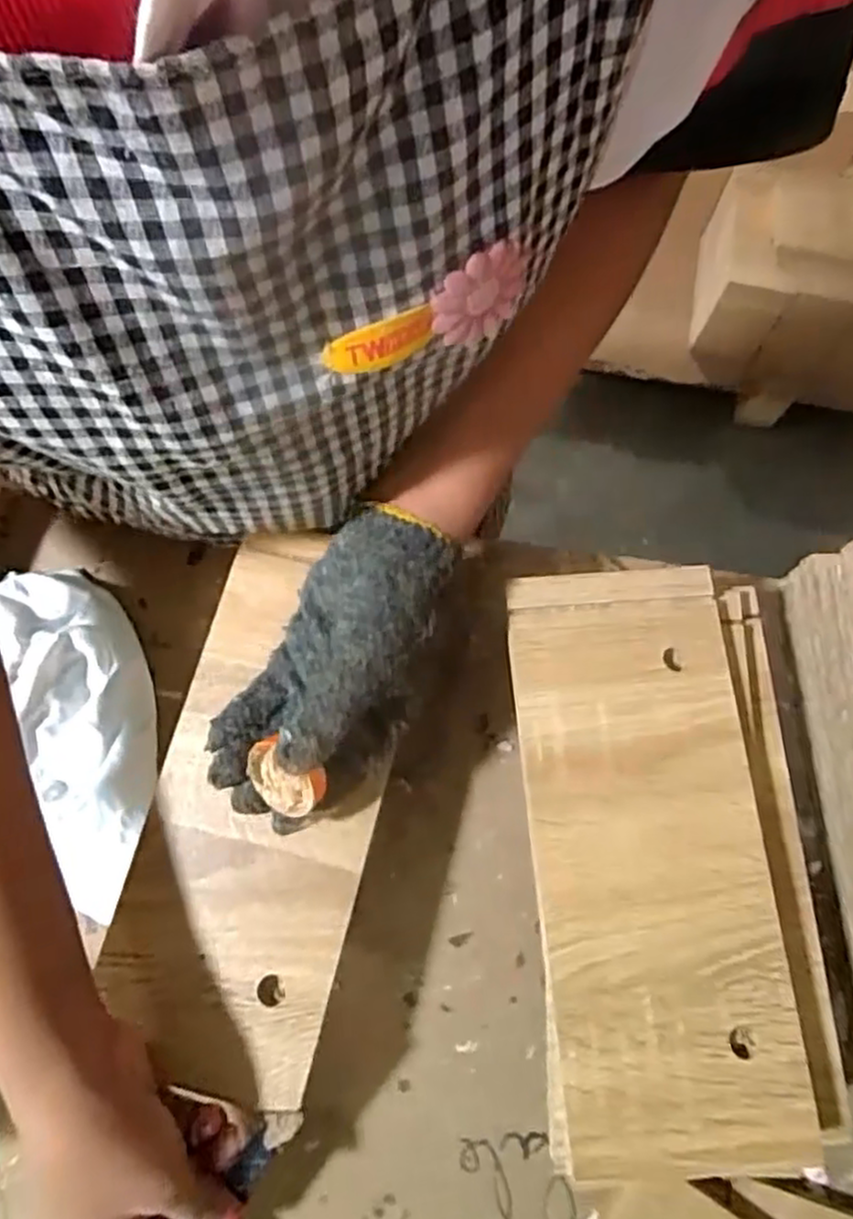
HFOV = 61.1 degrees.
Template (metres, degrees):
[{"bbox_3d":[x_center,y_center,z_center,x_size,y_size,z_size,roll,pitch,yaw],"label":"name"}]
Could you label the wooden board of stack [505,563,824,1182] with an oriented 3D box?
[{"bbox_3d":[0.114,0.120,0.375,0.118,0.013,0.289,-4,72,-2],"label":"wooden board of stack"}]

